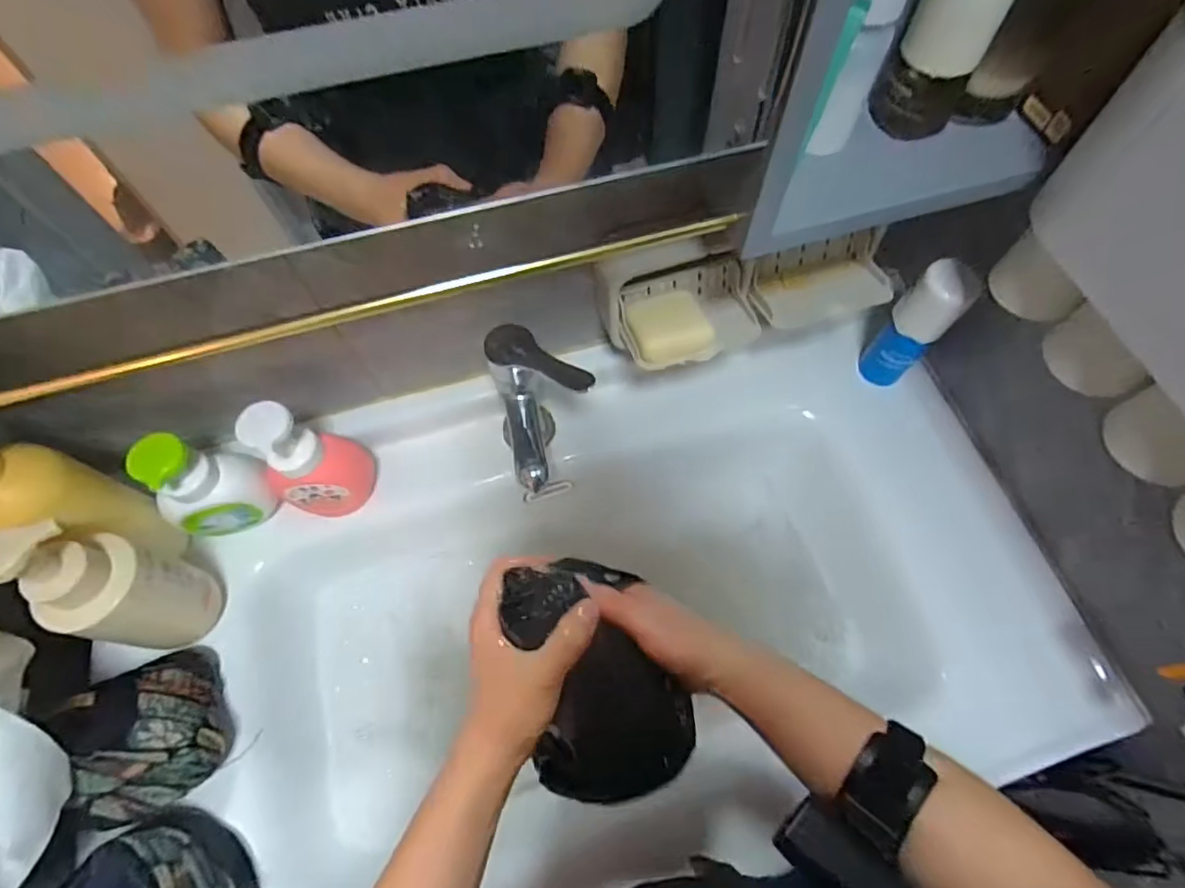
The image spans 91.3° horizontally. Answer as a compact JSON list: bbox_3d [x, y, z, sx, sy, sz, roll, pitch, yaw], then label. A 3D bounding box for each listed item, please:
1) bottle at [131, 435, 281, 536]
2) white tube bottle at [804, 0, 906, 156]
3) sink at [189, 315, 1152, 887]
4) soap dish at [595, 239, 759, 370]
[{"bbox_3d":[-0.358,0.036,0.537,0.088,0.134,0.060,-25,67,-10],"label":"bottle"},{"bbox_3d":[0.163,-0.239,0.350,0.029,0.122,0.028,21,67,10],"label":"white tube bottle"},{"bbox_3d":[0.048,0.152,0.608,0.790,0.133,0.453,-12,65,-5],"label":"sink"},{"bbox_3d":[0.082,-0.121,0.504,0.131,0.097,0.083,-15,66,-6],"label":"soap dish"}]

